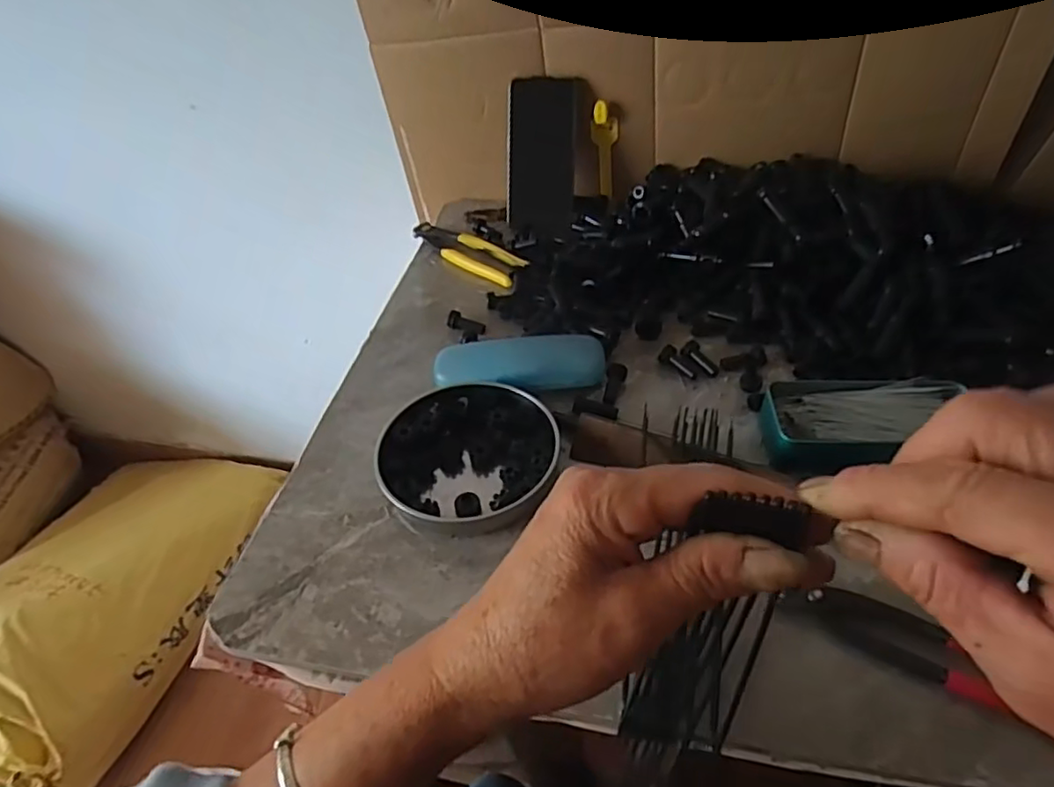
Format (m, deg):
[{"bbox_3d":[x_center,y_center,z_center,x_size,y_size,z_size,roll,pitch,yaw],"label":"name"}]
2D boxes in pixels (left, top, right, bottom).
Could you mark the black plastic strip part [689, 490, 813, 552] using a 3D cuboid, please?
[{"bbox_3d":[0.075,0.042,0.207,0.036,0.018,0.004,6,45,7],"label":"black plastic strip part"}]

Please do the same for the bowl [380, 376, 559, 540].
[{"bbox_3d":[-0.044,0.045,0.492,0.135,0.026,0.128,-3,44,2],"label":"bowl"}]

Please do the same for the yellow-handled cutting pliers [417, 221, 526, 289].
[{"bbox_3d":[-0.069,-0.167,0.719,0.051,0.009,0.172,-34,51,-27],"label":"yellow-handled cutting pliers"}]

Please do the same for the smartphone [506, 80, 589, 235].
[{"bbox_3d":[0.019,-0.275,0.734,0.082,0.171,0.012,7,22,6],"label":"smartphone"}]

